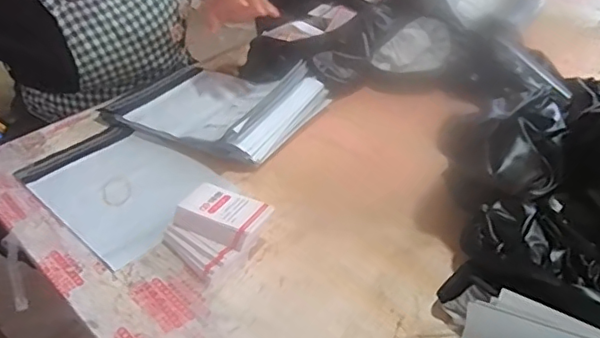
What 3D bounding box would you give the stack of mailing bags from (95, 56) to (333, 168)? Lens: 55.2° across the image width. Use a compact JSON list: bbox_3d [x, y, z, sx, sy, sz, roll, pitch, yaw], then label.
[{"bbox_3d":[-0.143,-0.117,0.946,0.319,0.061,0.215,18,43,29],"label":"stack of mailing bags"}]

